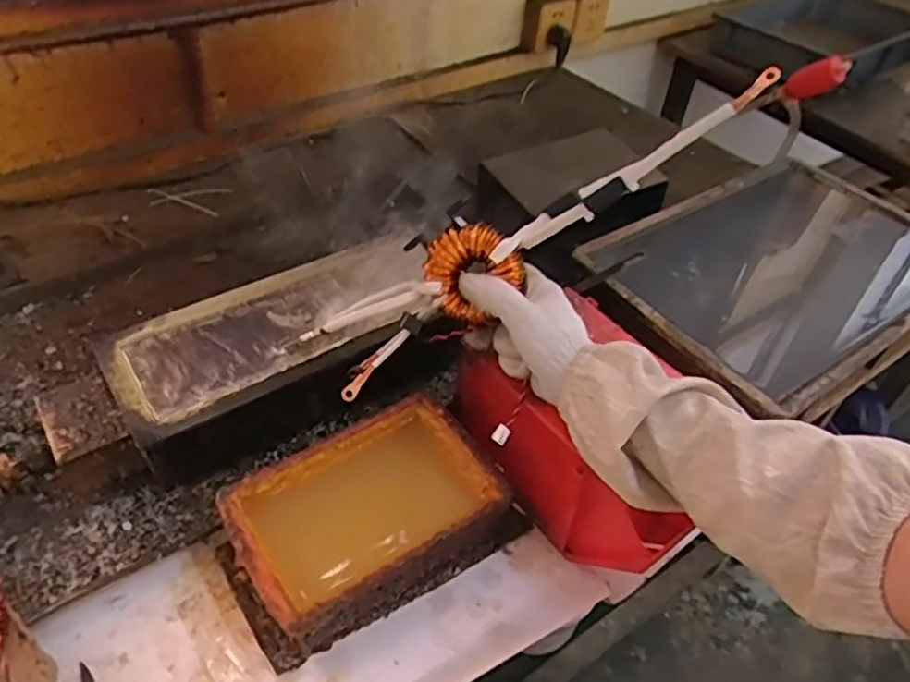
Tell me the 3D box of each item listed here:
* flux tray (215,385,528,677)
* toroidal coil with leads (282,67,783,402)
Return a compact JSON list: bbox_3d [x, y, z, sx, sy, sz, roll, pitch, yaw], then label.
[{"bbox_3d":[-0.069,0.144,0.555,0.224,0.066,0.134,-25,51,-26],"label":"flux tray"},{"bbox_3d":[0.037,-0.072,0.530,0.365,0.063,0.092,-29,39,23],"label":"toroidal coil with leads"}]

